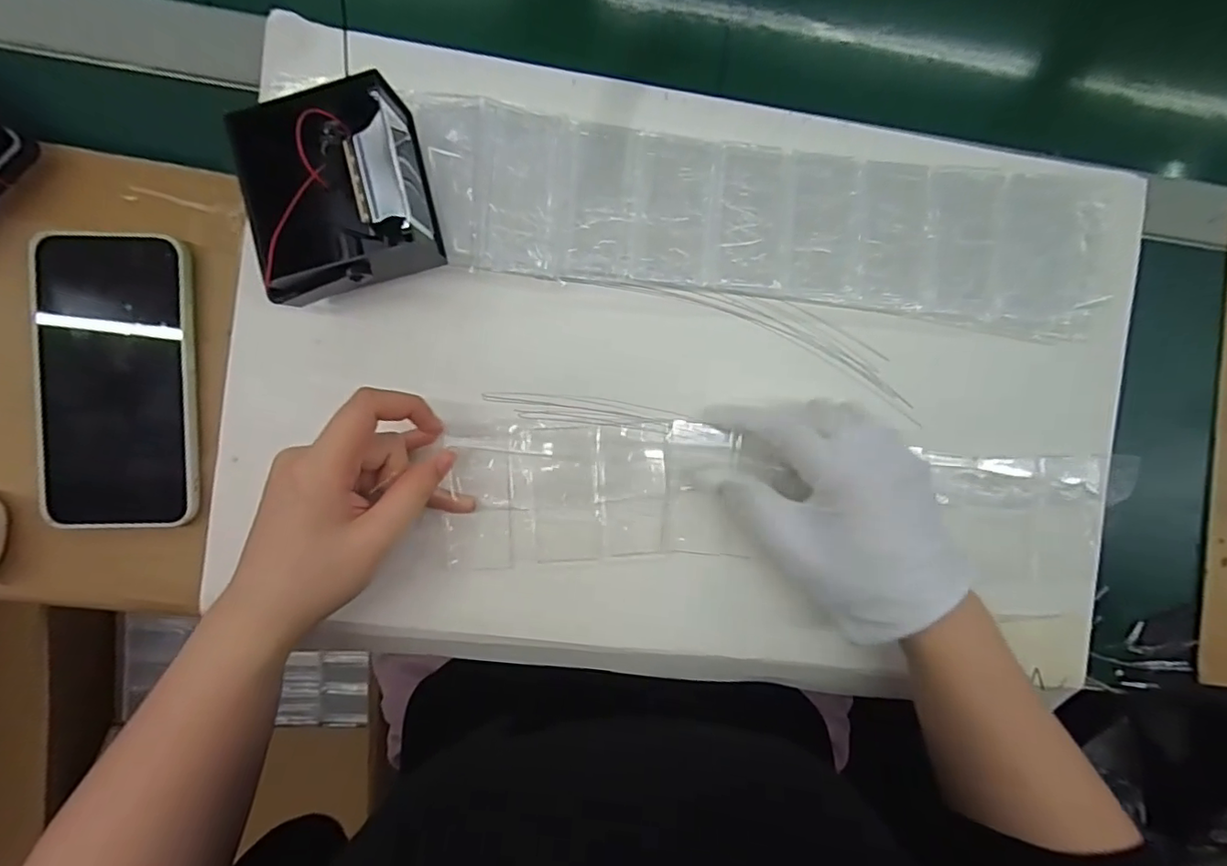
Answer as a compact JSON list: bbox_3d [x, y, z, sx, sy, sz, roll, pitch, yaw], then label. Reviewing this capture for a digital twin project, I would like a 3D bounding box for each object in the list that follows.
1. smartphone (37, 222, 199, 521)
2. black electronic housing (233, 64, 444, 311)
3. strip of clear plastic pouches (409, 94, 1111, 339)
[{"bbox_3d":[-0.267,-0.027,0.302,0.078,0.015,0.154,1,91,-6],"label":"smartphone"},{"bbox_3d":[-0.141,-0.125,0.292,0.083,0.049,0.104,-14,93,-5],"label":"black electronic housing"},{"bbox_3d":[0.104,-0.126,0.332,0.421,0.020,0.095,5,90,-7],"label":"strip of clear plastic pouches"}]

